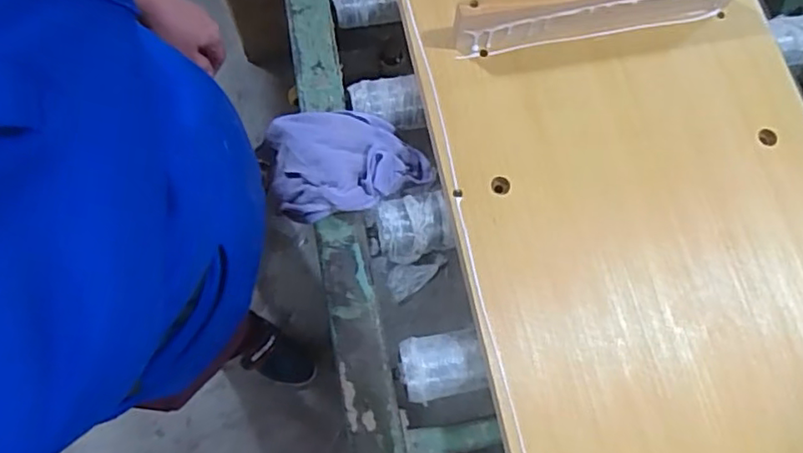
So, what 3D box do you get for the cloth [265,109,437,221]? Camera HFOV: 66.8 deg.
[{"bbox_3d":[-0.057,-0.067,0.659,0.181,0.066,0.125,-7,73,-3],"label":"cloth"}]

